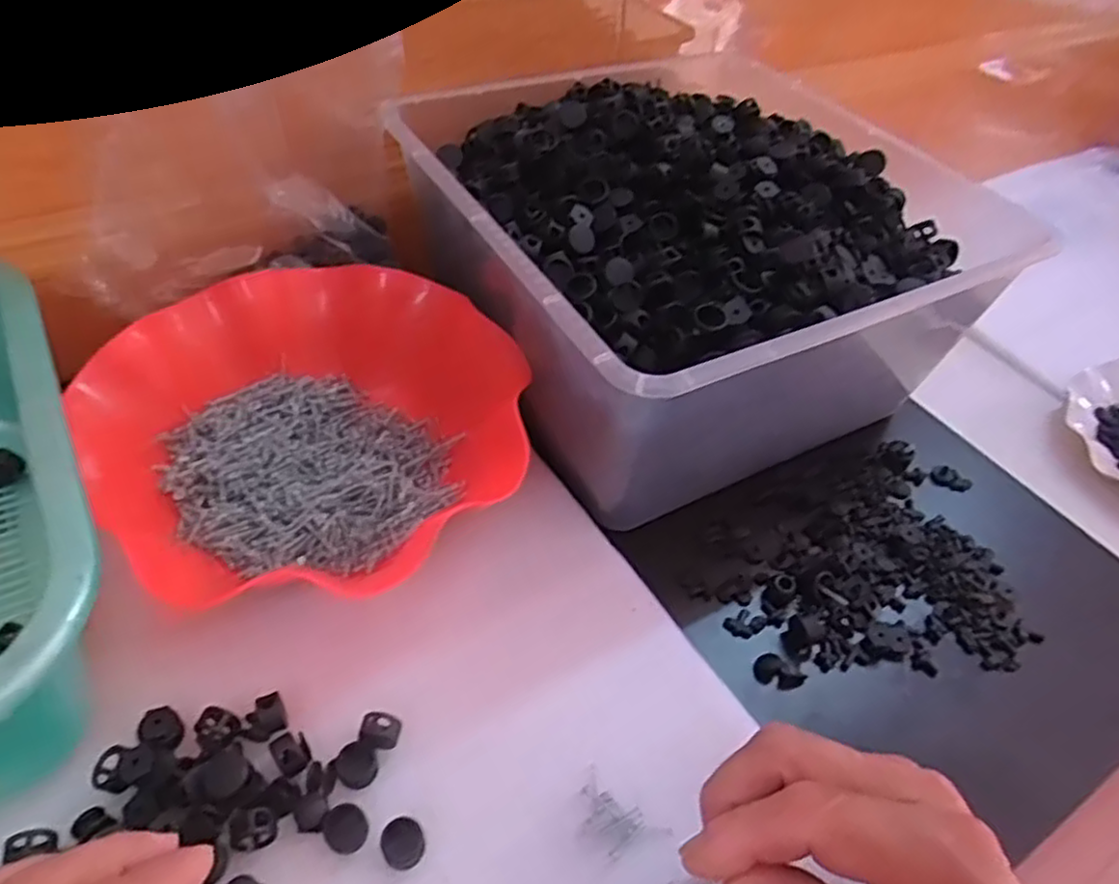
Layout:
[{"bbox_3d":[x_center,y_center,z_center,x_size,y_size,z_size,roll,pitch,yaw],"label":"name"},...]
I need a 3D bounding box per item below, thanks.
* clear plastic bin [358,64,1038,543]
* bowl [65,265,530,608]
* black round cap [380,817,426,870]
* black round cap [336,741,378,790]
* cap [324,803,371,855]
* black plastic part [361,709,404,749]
[{"bbox_3d":[0.074,-0.120,0.471,0.287,0.139,0.303,-20,52,-23],"label":"clear plastic bin"},{"bbox_3d":[-0.134,-0.013,0.397,0.210,0.058,0.195,3,47,-3],"label":"bowl"},{"bbox_3d":[-0.062,0.158,0.288,0.016,0.004,0.017,3,47,-3],"label":"black round cap"},{"bbox_3d":[-0.085,0.136,0.307,0.016,0.004,0.018,-15,51,-19],"label":"black round cap"},{"bbox_3d":[-0.085,0.153,0.289,0.016,0.004,0.018,-24,54,-26],"label":"cap"},{"bbox_3d":[-0.077,0.124,0.313,0.017,0.009,0.013,4,47,-3],"label":"black plastic part"}]

